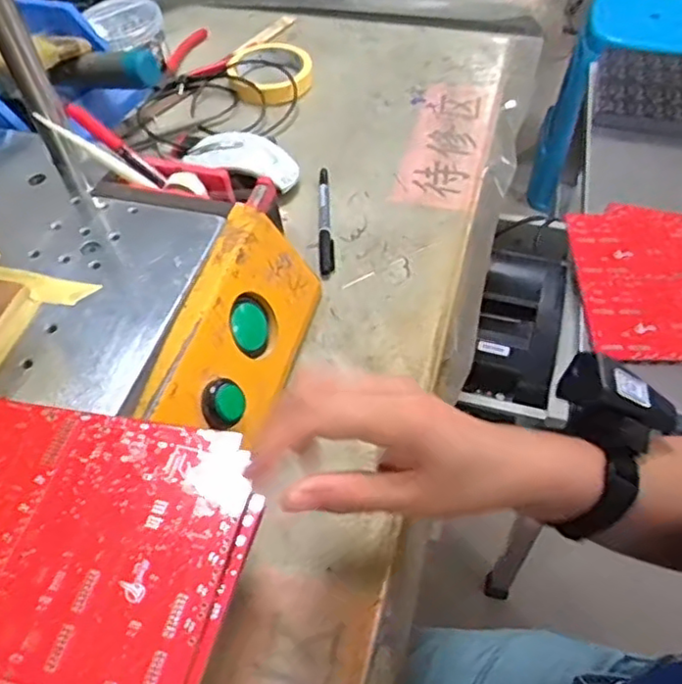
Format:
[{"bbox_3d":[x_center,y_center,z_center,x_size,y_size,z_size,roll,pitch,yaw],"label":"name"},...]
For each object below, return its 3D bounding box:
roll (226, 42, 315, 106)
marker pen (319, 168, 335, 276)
[{"bbox_3d":[-0.080,-0.304,0.739,0.097,0.020,0.104,-1,53,2],"label":"roll"},{"bbox_3d":[-0.014,-0.115,0.606,0.013,0.010,0.134,-2,53,1],"label":"marker pen"}]

